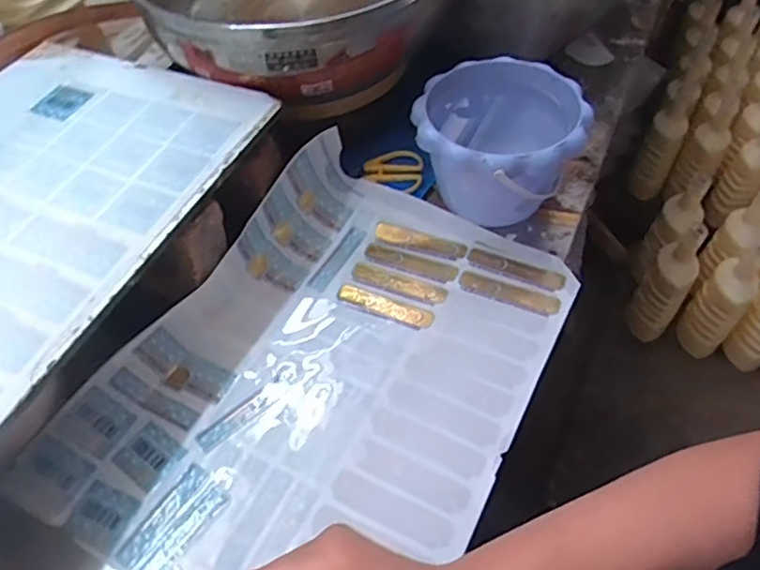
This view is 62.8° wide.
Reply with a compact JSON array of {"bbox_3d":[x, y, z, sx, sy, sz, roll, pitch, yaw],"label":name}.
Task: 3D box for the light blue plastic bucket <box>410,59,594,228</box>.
[{"bbox_3d":[0.115,-0.137,0.631,0.148,0.125,0.162,0,53,0],"label":"light blue plastic bucket"}]

